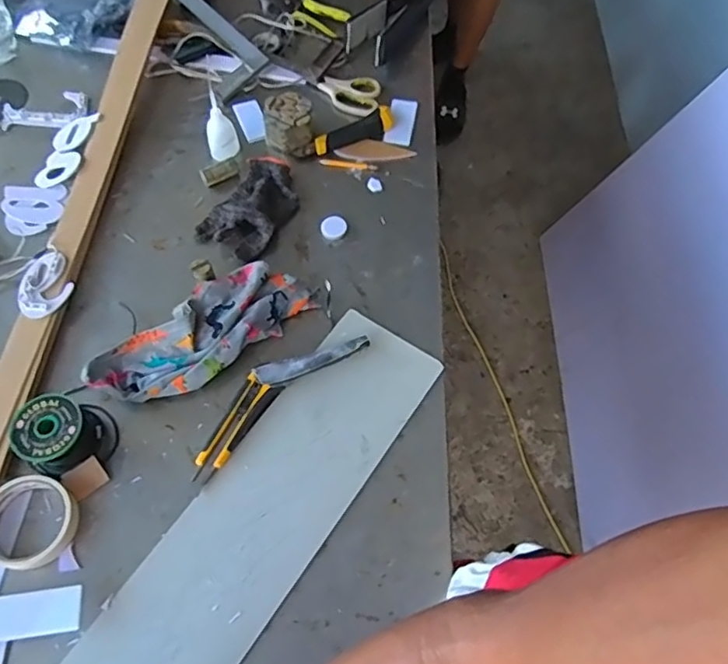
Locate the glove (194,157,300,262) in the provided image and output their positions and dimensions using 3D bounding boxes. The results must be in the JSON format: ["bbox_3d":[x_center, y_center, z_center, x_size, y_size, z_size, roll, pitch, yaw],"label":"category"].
[{"bbox_3d":[-0.149,-0.176,0.812,0.095,0.030,0.159,25,64,10],"label":"glove"}]

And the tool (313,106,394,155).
[{"bbox_3d":[-0.012,-0.295,0.886,0.131,0.016,0.042,-28,67,-16],"label":"tool"}]

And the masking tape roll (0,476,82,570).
[{"bbox_3d":[-0.343,0.189,0.603,0.103,0.020,0.088,36,66,15],"label":"masking tape roll"}]

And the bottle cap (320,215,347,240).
[{"bbox_3d":[-0.041,-0.142,0.808,0.033,0.010,0.033,1,62,-2],"label":"bottle cap"}]

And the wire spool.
[{"bbox_3d":[-0.323,0.107,0.632,0.070,0.058,0.081,36,66,15],"label":"wire spool"}]

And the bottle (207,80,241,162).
[{"bbox_3d":[-0.201,-0.289,0.827,0.042,0.094,0.043,-14,64,-10],"label":"bottle"}]

